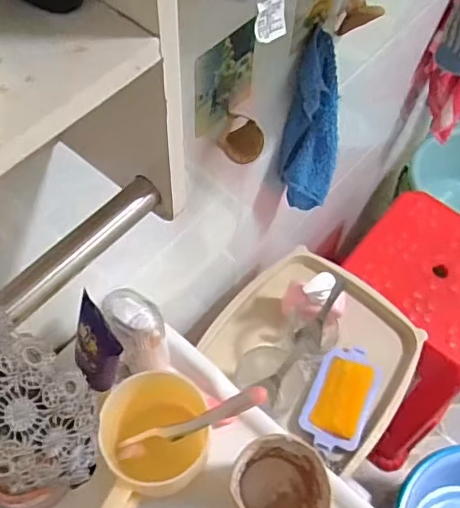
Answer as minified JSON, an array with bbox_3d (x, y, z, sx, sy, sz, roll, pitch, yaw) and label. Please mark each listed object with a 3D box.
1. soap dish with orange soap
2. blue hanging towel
[{"bbox_3d":[0.145,0.185,0.742,0.077,0.039,0.141,21,61,9],"label":"soap dish with orange soap"},{"bbox_3d":[0.092,-0.128,0.651,0.040,0.252,0.065,-38,69,-22],"label":"blue hanging towel"}]

